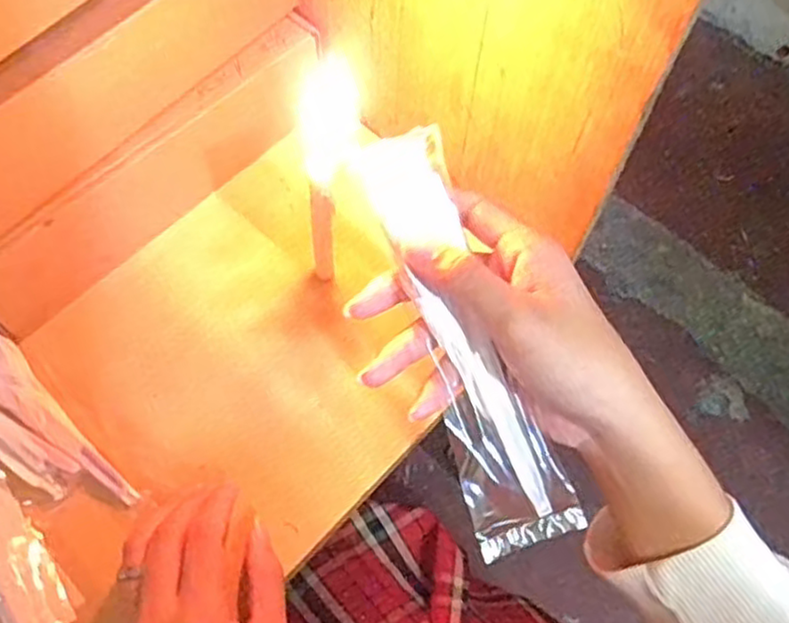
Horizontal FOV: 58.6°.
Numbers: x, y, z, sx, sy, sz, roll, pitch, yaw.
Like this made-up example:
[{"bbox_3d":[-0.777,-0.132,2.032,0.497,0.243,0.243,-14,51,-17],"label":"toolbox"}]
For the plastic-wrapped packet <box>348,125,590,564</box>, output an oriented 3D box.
[{"bbox_3d":[0.032,0.010,0.318,0.045,0.023,0.198,-19,86,-13],"label":"plastic-wrapped packet"}]

